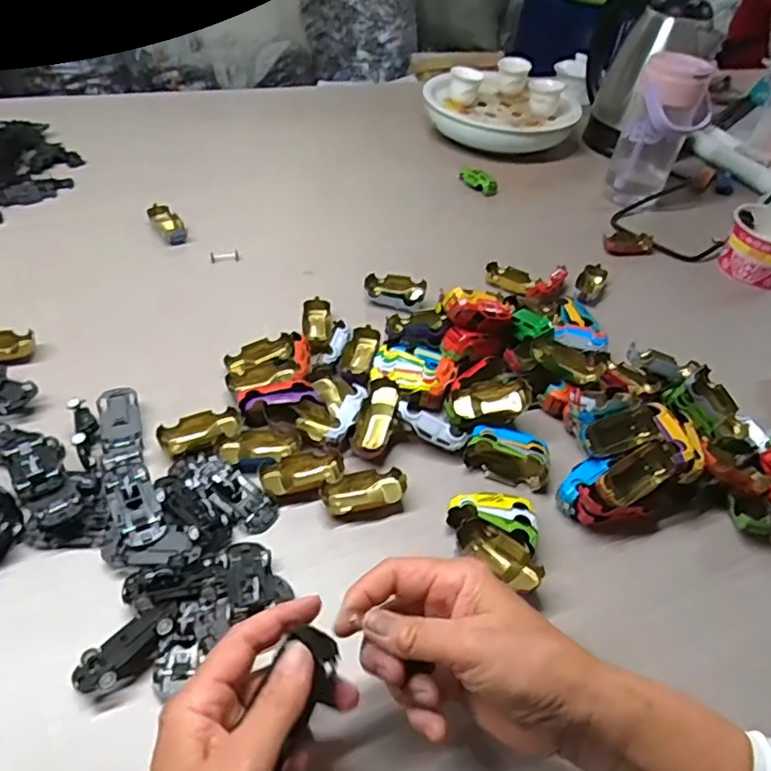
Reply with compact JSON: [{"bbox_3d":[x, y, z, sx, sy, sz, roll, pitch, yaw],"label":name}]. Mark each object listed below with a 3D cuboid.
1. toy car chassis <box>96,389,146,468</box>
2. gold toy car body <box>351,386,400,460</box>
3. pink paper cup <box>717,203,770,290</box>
[{"bbox_3d":[-0.210,0.033,0.468,0.030,0.016,0.072,-13,47,-17],"label":"toy car chassis"},{"bbox_3d":[-0.009,0.030,0.491,0.030,0.015,0.066,15,62,10],"label":"gold toy car body"},{"bbox_3d":[0.467,-0.177,0.718,0.094,0.062,0.100,28,49,22],"label":"pink paper cup"}]

